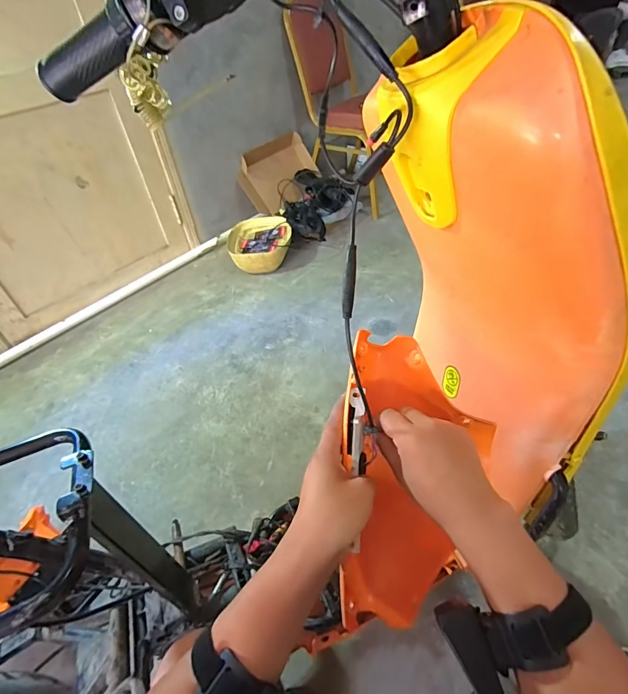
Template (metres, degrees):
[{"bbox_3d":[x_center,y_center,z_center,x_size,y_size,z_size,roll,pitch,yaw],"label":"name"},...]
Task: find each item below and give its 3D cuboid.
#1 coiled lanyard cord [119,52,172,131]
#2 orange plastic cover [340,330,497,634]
[{"bbox_3d":[-0.171,-0.267,0.414,0.046,0.064,0.028,-20,45,-13],"label":"coiled lanyard cord"},{"bbox_3d":[0.109,0.134,0.419,0.151,0.084,0.296,3,78,10],"label":"orange plastic cover"}]

